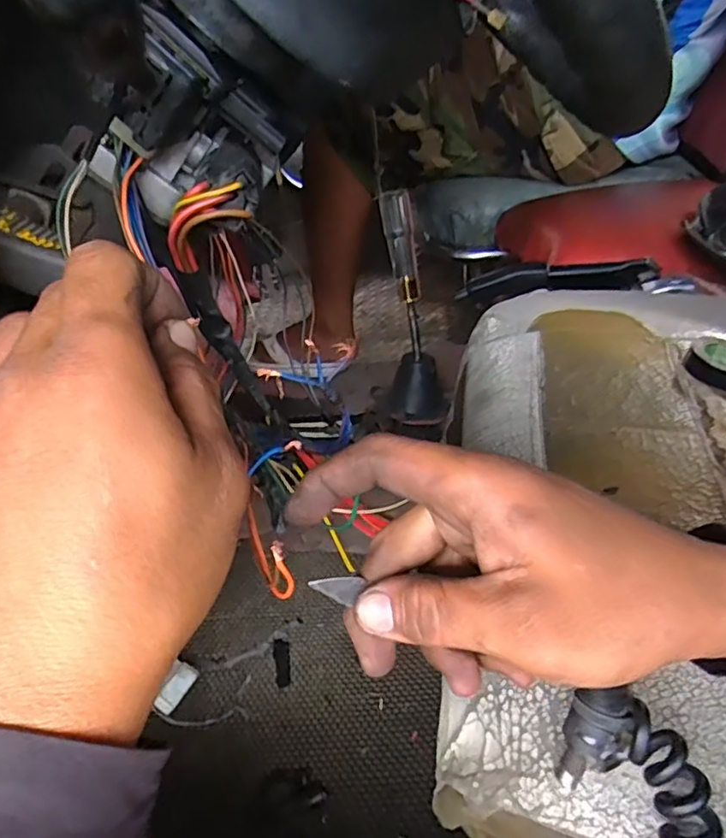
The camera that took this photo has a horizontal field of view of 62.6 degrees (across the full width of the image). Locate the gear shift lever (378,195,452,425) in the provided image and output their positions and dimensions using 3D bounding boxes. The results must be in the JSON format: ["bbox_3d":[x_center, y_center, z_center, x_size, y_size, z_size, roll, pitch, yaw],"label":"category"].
[{"bbox_3d":[0.067,-0.148,0.849,0.078,0.303,0.112,-6,37,1],"label":"gear shift lever"}]

